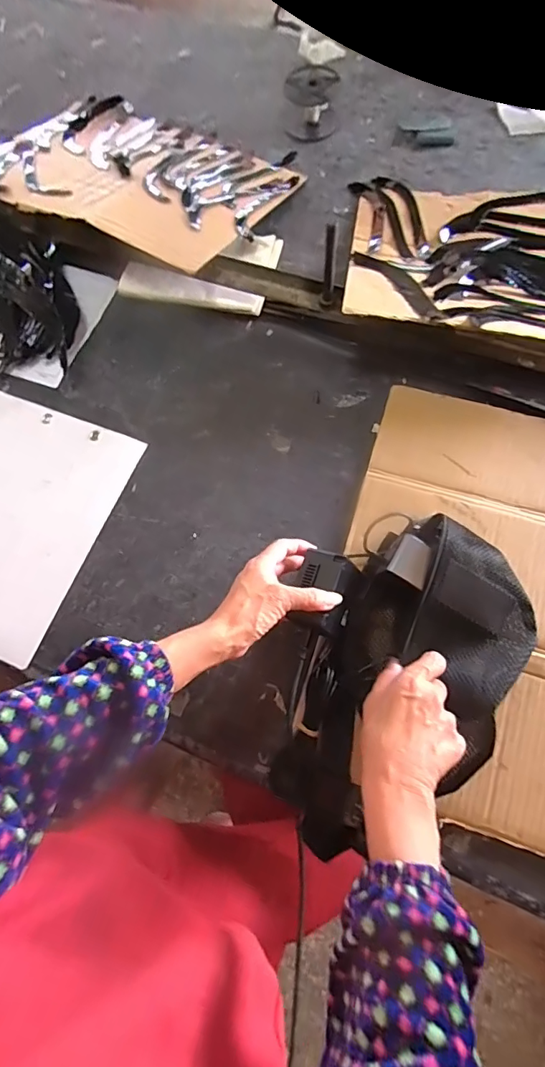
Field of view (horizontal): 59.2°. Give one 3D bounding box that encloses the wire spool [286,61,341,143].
[{"bbox_3d":[0.068,-0.735,0.818,0.094,0.059,0.084,3,70,4],"label":"wire spool"}]

